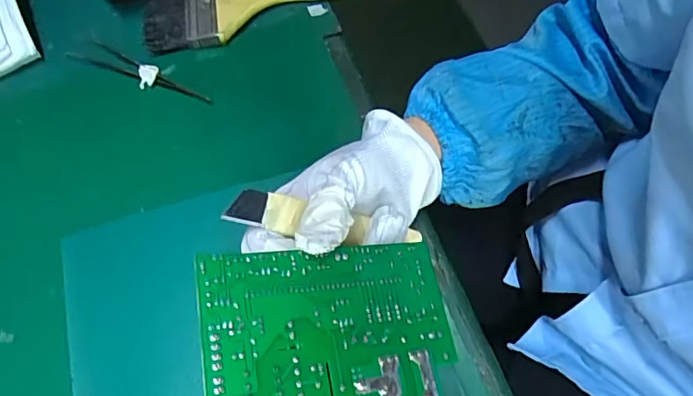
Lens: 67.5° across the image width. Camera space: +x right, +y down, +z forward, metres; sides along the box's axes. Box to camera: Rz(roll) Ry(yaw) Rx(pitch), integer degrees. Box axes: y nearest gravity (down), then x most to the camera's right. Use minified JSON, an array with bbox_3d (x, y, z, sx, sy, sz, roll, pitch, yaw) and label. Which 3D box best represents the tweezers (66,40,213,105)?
[{"bbox_3d":[-0.167,-0.101,0.414,0.130,0.010,0.021,25,66,13],"label":"tweezers"}]

